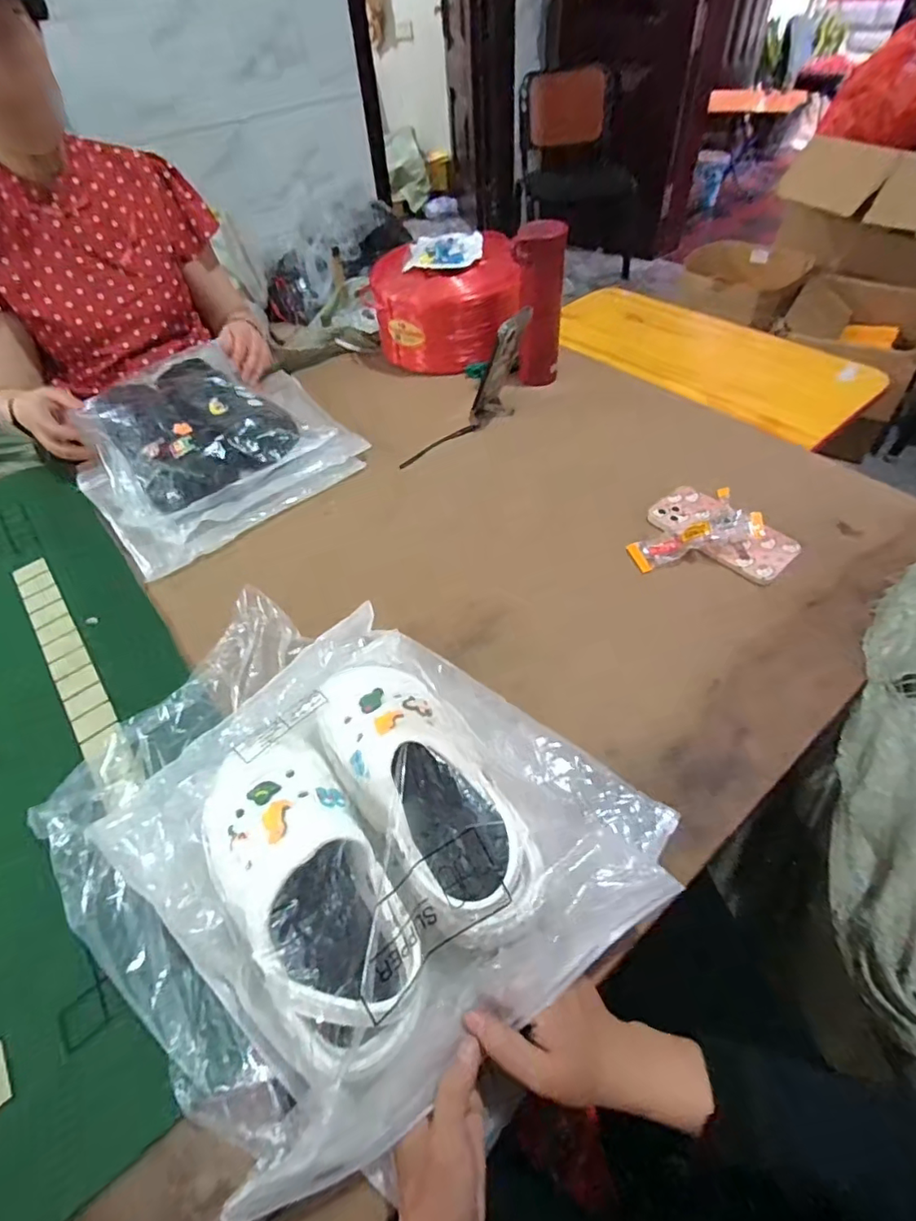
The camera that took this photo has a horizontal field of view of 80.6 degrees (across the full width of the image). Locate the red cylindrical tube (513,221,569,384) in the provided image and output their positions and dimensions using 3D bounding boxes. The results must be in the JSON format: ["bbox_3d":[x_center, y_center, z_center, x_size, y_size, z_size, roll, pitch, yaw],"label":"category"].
[{"bbox_3d":[0.123,-0.470,0.837,0.074,0.210,0.074,2,51,7],"label":"red cylindrical tube"}]

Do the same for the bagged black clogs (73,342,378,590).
[{"bbox_3d":[-0.365,-0.259,0.791,0.357,0.113,0.344,-34,56,-21],"label":"bagged black clogs"}]

